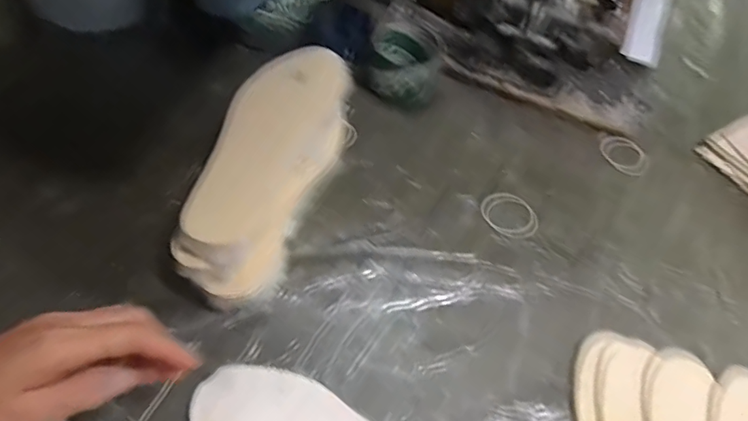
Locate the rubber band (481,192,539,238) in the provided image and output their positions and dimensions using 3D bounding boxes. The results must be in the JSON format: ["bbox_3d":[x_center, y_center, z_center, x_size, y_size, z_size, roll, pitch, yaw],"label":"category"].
[{"bbox_3d":[0.146,0.003,0.540,0.061,0.004,0.053,34,60,16],"label":"rubber band"}]

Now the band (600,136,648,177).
[{"bbox_3d":[0.298,-0.066,0.602,0.052,0.004,0.058,-23,62,-19],"label":"band"}]

